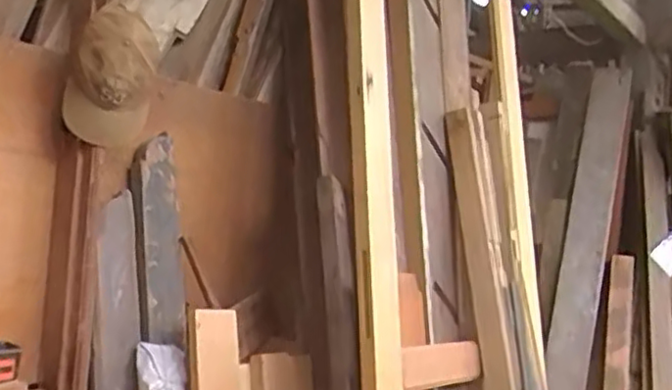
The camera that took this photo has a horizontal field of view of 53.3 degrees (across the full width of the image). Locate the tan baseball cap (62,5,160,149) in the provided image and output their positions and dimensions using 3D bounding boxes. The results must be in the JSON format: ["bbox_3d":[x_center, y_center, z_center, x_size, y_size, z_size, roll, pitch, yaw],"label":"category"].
[{"bbox_3d":[-0.421,-0.218,1.262,0.130,0.229,0.132,6,-3,-37],"label":"tan baseball cap"}]

